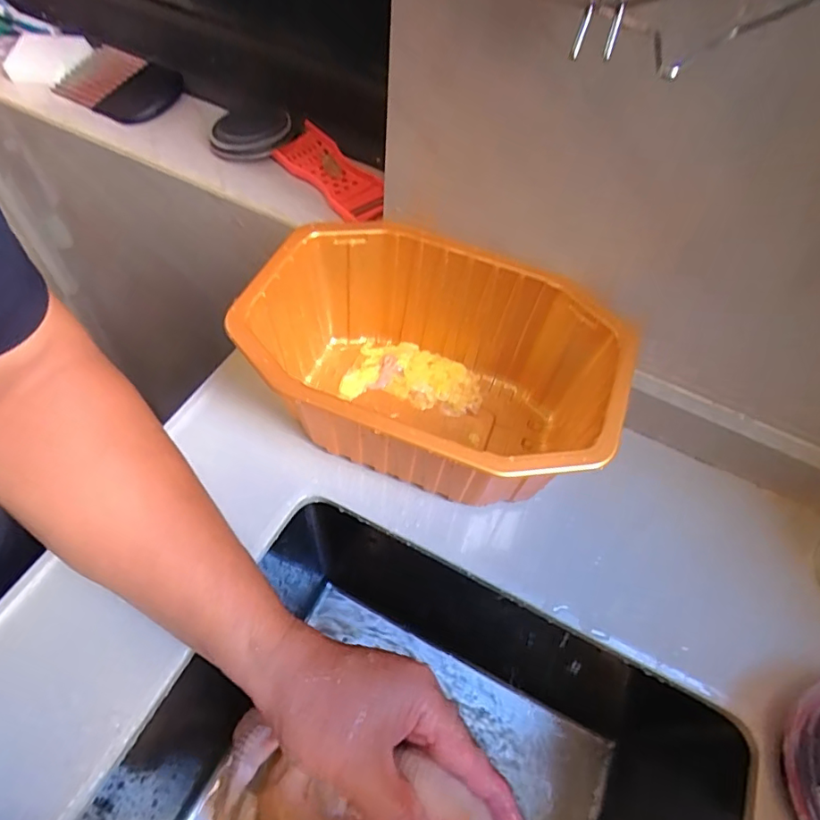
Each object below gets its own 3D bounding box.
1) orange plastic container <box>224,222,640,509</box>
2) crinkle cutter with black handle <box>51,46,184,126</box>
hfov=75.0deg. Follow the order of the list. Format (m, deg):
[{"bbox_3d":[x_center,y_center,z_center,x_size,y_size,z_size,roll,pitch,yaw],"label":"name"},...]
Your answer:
[{"bbox_3d":[0.013,-0.024,0.398,0.247,0.115,0.165,20,58,8],"label":"orange plastic container"},{"bbox_3d":[-0.316,-0.349,0.576,0.124,0.017,0.088,24,59,10],"label":"crinkle cutter with black handle"}]

